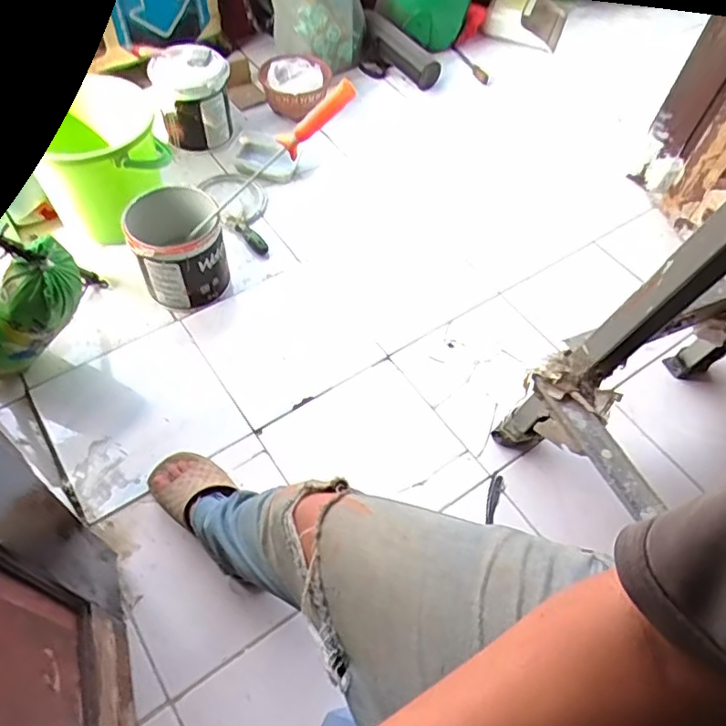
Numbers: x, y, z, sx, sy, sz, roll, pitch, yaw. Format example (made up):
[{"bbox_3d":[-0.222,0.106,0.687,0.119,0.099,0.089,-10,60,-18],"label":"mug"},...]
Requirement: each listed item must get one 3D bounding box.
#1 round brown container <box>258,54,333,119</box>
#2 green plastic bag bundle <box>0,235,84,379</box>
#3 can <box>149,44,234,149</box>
[{"bbox_3d":[-0.193,-0.801,1.685,0.202,0.086,0.219,-7,57,-6],"label":"round brown container"},{"bbox_3d":[-0.580,-0.065,0.977,0.104,0.324,0.097,35,35,-29],"label":"green plastic bag bundle"},{"bbox_3d":[-0.461,-0.711,1.573,0.208,0.203,0.208,-7,57,-6],"label":"can"}]

